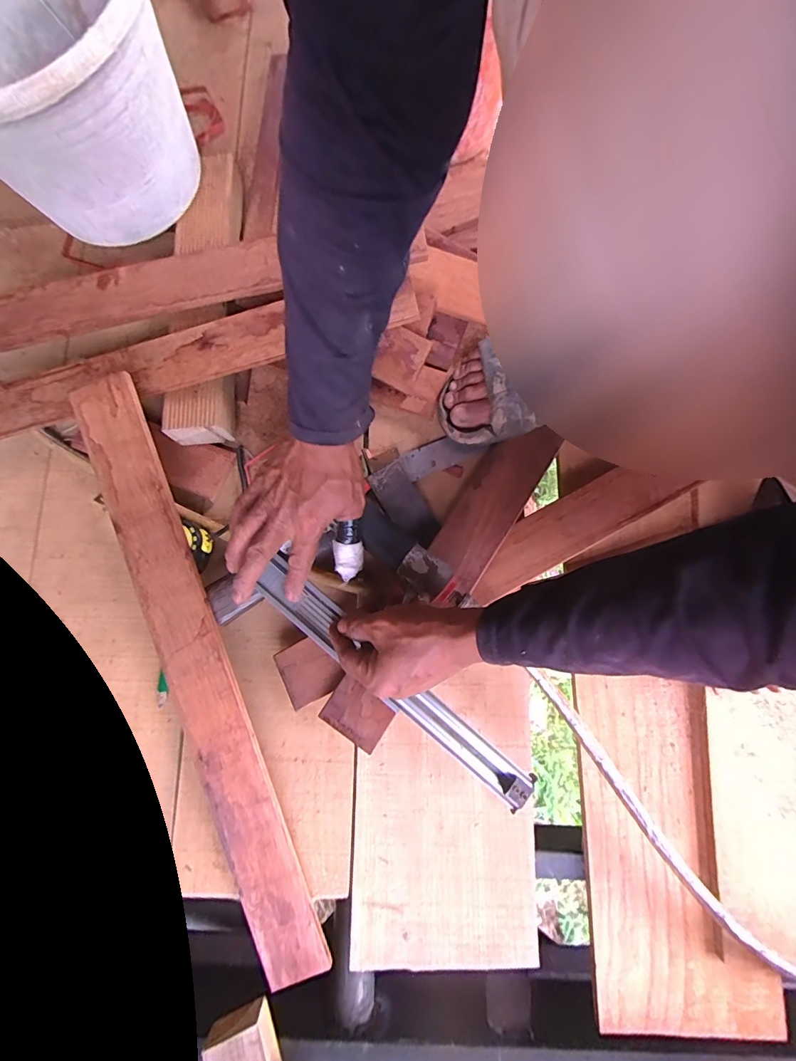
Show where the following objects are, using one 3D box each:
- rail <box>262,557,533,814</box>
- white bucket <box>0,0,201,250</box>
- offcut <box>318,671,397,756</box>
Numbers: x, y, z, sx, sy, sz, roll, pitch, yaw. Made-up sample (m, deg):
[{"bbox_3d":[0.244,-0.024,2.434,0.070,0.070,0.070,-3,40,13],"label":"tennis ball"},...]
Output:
[{"bbox_3d":[-0.007,0.148,0.420,0.325,0.020,0.040,40,81,6],"label":"rail"},{"bbox_3d":[-0.347,-0.453,0.435,0.257,0.180,0.264,0,80,1],"label":"white bucket"},{"bbox_3d":[-0.041,0.184,0.430,0.062,0.012,0.055,31,82,6],"label":"offcut"}]

